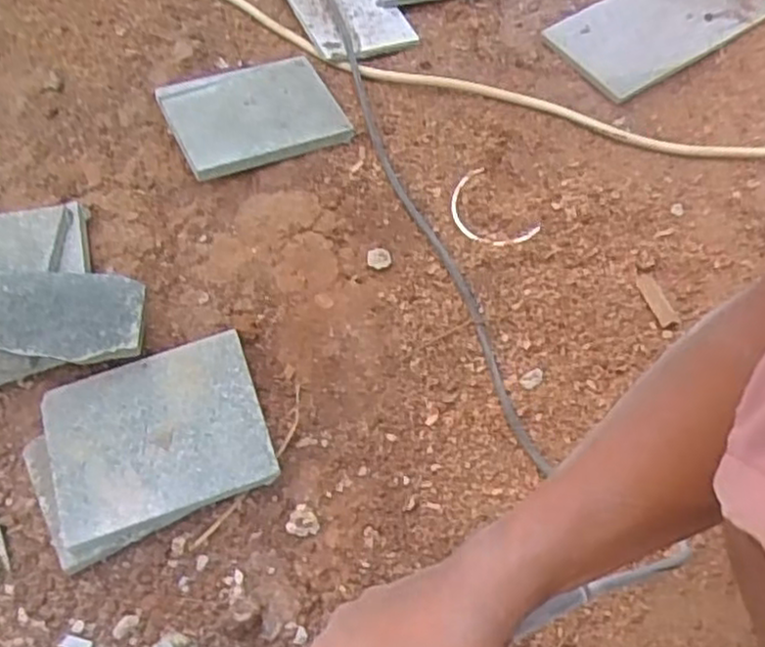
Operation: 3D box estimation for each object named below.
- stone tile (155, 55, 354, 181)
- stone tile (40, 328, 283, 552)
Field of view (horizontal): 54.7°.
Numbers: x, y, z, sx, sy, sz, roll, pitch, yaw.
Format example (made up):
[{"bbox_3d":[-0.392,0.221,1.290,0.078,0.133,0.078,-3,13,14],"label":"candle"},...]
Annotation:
[{"bbox_3d":[-0.117,-0.196,0.681,0.151,0.014,0.121,-20,61,-20],"label":"stone tile"},{"bbox_3d":[-0.165,0.080,0.539,0.151,0.006,0.123,-18,62,-8],"label":"stone tile"}]

